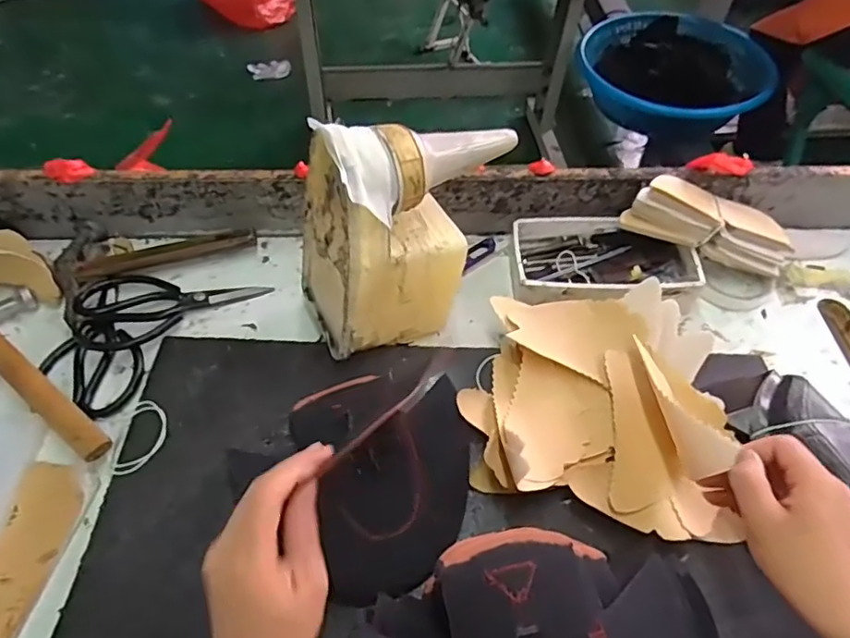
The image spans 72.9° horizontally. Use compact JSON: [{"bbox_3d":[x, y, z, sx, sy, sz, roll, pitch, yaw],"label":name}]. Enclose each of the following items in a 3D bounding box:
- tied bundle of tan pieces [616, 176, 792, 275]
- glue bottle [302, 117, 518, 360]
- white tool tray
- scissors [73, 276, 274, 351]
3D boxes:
[{"bbox_3d":[0.302,-0.102,0.612,0.181,0.040,0.073,17,51,-4],"label":"tied bundle of tan pieces"},{"bbox_3d":[-0.010,-0.088,0.534,0.206,0.209,0.111,-20,53,-16],"label":"glue bottle"},{"bbox_3d":[0.189,-0.055,0.617,0.189,0.045,0.123,3,50,3],"label":"white tool tray"},{"bbox_3d":[-0.264,-0.024,0.605,0.189,0.021,0.095,-19,55,-15],"label":"scissors"}]

